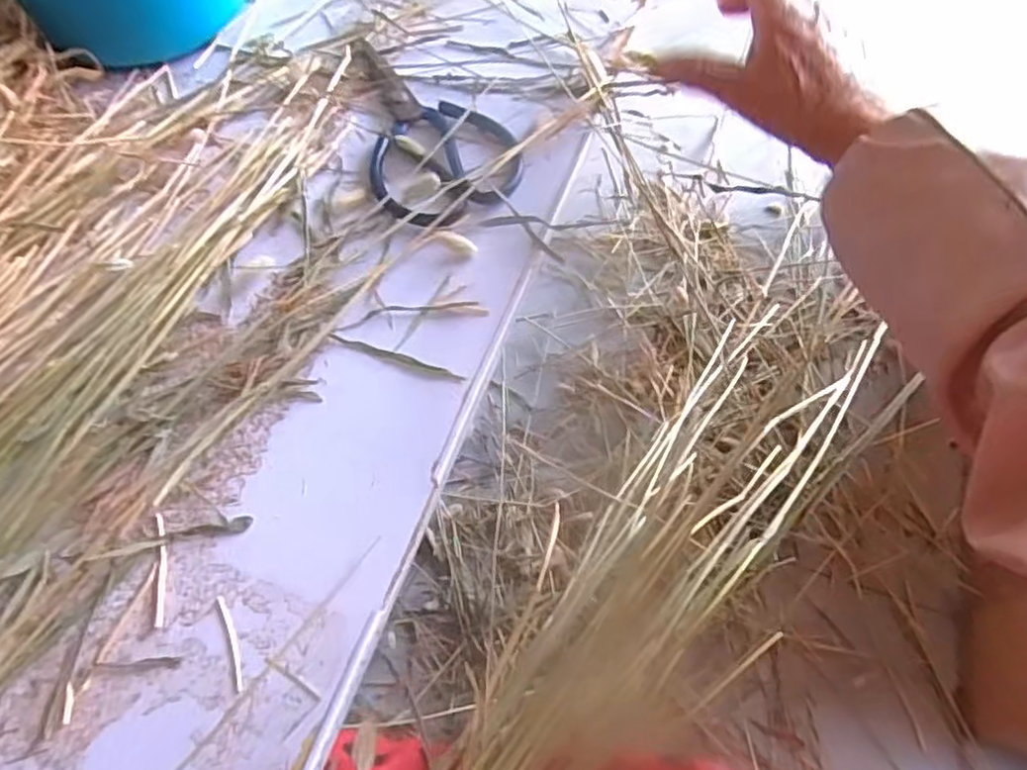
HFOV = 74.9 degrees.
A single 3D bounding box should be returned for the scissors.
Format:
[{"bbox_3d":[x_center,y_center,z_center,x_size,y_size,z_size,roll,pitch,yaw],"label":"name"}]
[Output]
[{"bbox_3d":[-0.058,-0.182,0.460,0.096,0.015,0.186,-17,64,-6],"label":"scissors"}]

